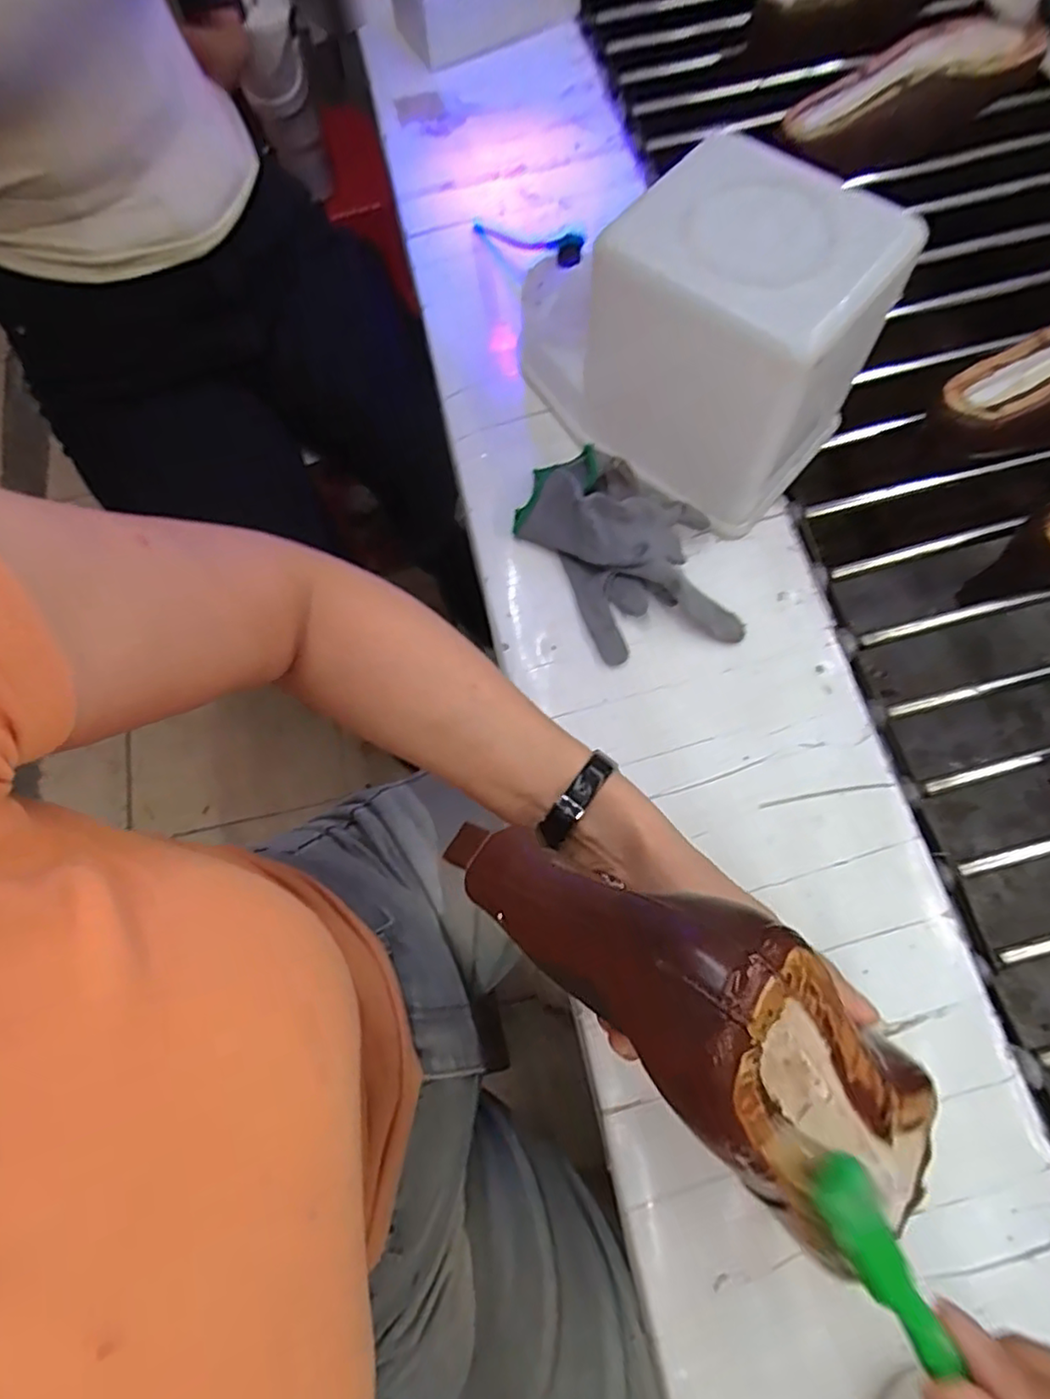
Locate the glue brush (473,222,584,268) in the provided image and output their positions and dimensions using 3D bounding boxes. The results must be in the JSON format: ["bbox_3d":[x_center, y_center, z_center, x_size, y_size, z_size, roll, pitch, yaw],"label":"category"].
[{"bbox_3d":[-0.001,-0.395,0.569,0.018,0.021,0.182,-25,46,-11],"label":"glue brush"}]

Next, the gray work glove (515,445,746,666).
[{"bbox_3d":[0.072,-0.109,0.472,0.111,0.043,0.187,-31,72,-7],"label":"gray work glove"}]

